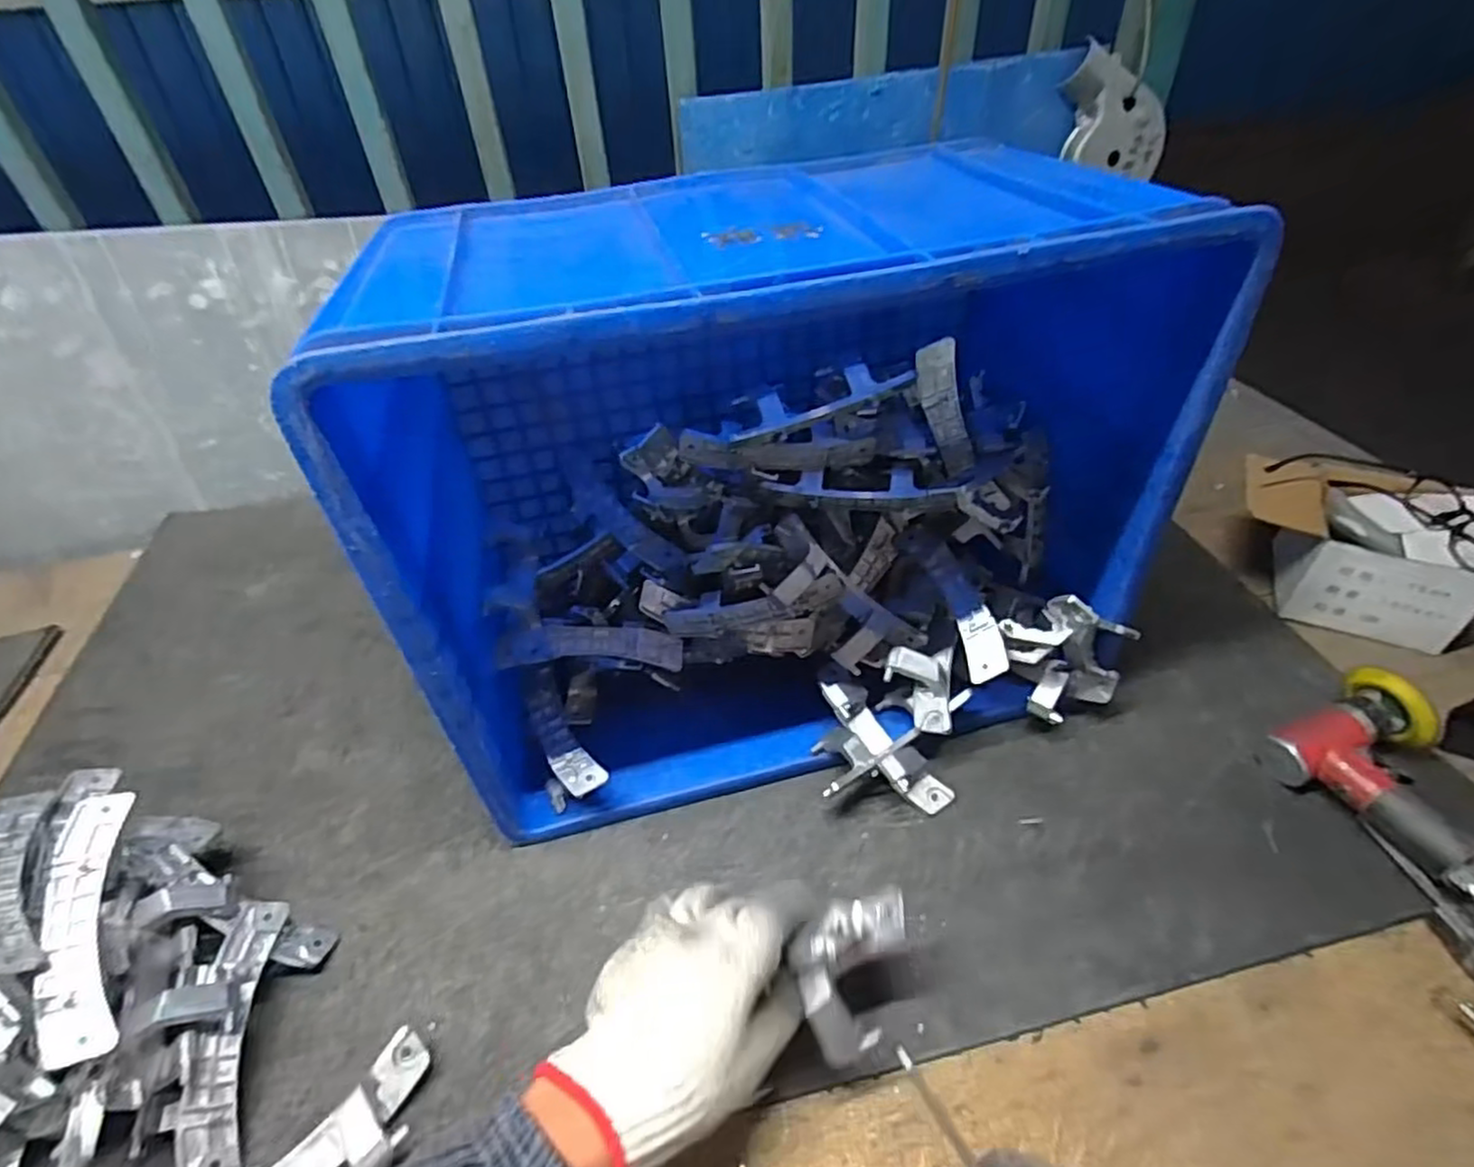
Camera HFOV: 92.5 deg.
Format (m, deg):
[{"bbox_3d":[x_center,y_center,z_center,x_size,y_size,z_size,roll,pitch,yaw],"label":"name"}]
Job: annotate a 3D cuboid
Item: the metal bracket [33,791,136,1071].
[{"bbox_3d":[-0.398,0.205,0.430,0.036,0.014,0.156,1,50,-37],"label":"metal bracket"}]

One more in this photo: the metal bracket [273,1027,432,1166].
[{"bbox_3d":[-0.244,0.339,0.399,0.153,0.049,0.060,-34,49,-30],"label":"metal bracket"}]

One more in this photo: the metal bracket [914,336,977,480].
[{"bbox_3d":[0.163,-0.135,0.552,0.030,0.107,0.014,0,37,36],"label":"metal bracket"}]

